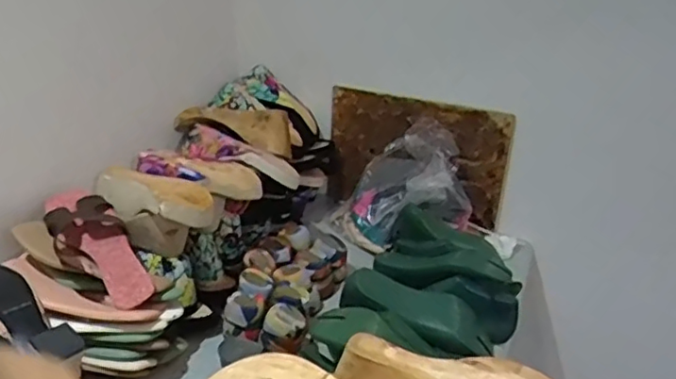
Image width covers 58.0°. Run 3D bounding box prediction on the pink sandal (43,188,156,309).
[{"bbox_3d":[-0.345,0.079,0.881,0.090,0.038,0.241,-23,55,-41],"label":"pink sandal"}]

